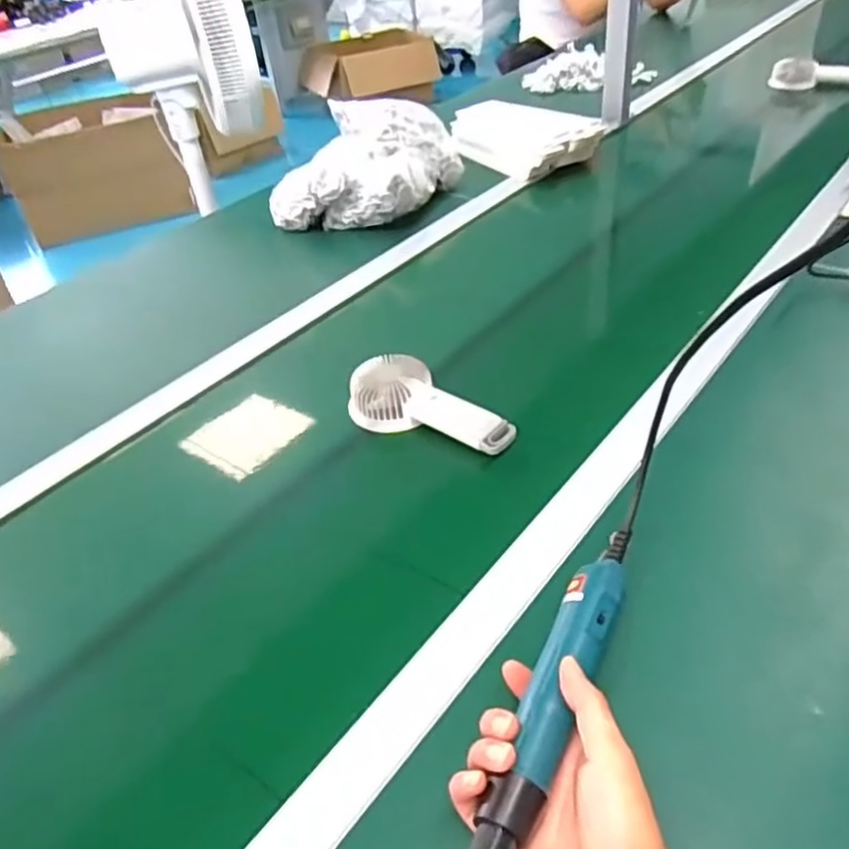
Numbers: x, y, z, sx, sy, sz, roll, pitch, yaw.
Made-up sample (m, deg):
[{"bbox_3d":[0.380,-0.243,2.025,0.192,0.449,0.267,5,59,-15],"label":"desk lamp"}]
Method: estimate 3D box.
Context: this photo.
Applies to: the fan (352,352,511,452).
[{"bbox_3d":[0.007,-0.020,0.687,0.170,0.052,0.062,16,44,26],"label":"fan"}]

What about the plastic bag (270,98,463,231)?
[{"bbox_3d":[-0.092,-0.406,1.109,0.217,0.125,0.243,16,44,26],"label":"plastic bag"}]

